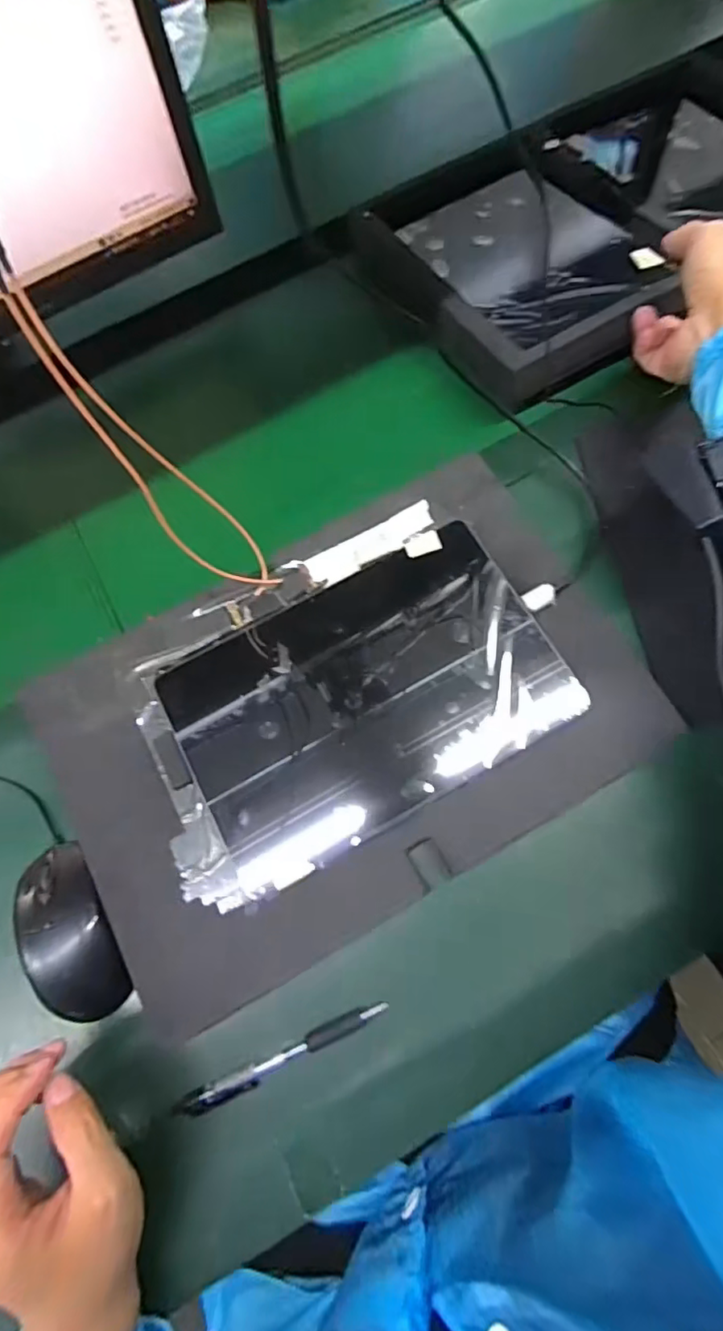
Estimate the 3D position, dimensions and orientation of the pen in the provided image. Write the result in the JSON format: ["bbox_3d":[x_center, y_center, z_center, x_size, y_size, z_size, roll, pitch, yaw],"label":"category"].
[{"bbox_3d":[-0.051,0.245,0.351,0.144,0.010,0.013,-26,71,-5],"label":"pen"}]

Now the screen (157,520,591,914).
[{"bbox_3d":[-0.007,0.022,0.385,0.272,0.015,0.167,-29,70,-4],"label":"screen"}]

